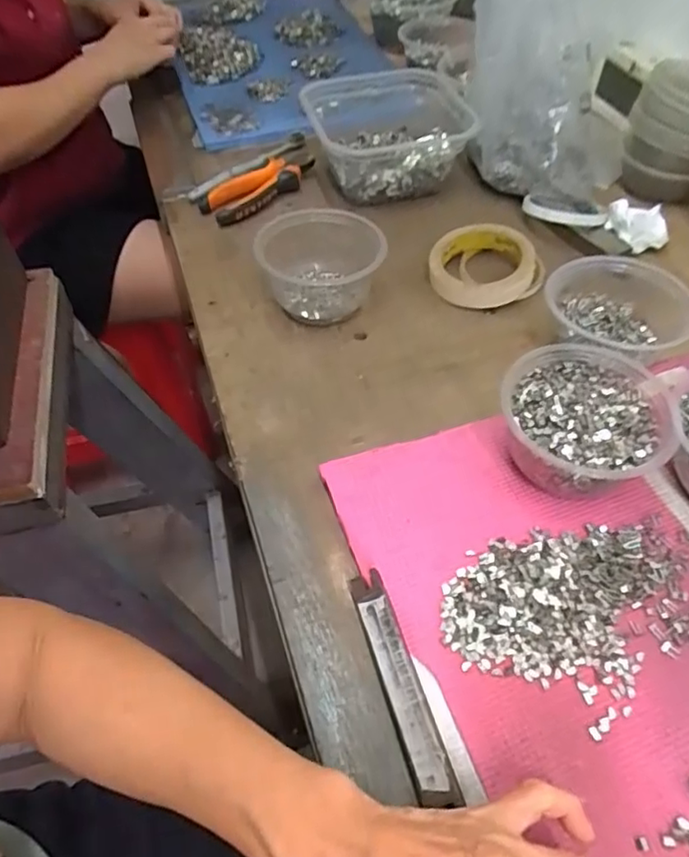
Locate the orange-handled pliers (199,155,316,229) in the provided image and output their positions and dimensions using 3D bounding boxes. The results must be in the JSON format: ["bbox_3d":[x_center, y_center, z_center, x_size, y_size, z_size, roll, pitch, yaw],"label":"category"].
[{"bbox_3d":[-0.094,-0.277,0.694,0.139,0.022,0.058,-35,58,-23],"label":"orange-handled pliers"}]

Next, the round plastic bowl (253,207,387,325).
[{"bbox_3d":[-0.021,-0.146,0.567,0.105,0.069,0.099,-1,51,1],"label":"round plastic bowl"}]

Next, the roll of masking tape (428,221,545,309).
[{"bbox_3d":[0.138,-0.161,0.600,0.106,0.034,0.106,-1,51,1],"label":"roll of masking tape"}]

